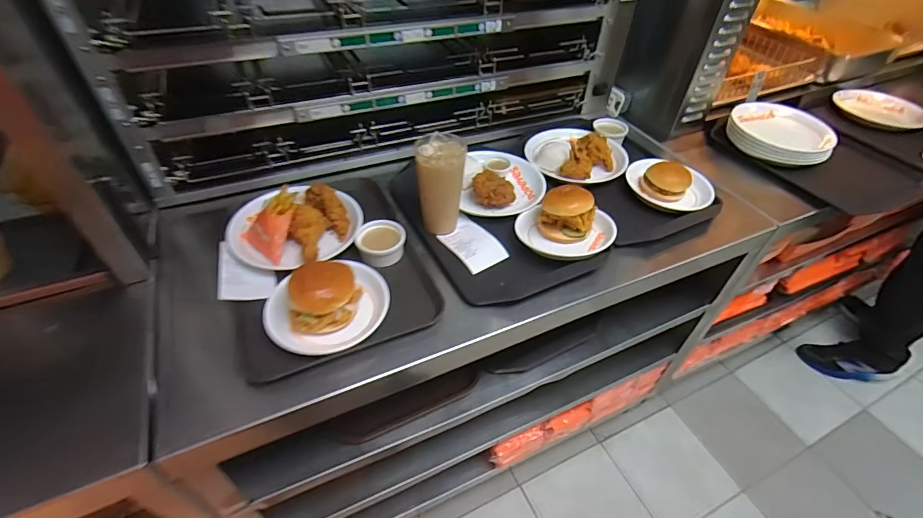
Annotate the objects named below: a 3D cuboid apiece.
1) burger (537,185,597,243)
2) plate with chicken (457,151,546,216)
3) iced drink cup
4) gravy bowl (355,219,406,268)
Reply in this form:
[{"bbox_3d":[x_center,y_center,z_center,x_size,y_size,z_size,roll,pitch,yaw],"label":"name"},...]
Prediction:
[{"bbox_3d":[0.187,-0.082,0.767,0.095,0.068,0.079,11,48,12],"label":"burger"},{"bbox_3d":[0.085,-0.160,0.863,0.158,0.050,0.172,-1,46,1],"label":"plate with chicken"},{"bbox_3d":[-0.032,-0.128,0.760,0.080,0.163,0.079,-3,46,-1],"label":"iced drink cup"},{"bbox_3d":[-0.137,-0.027,0.744,0.079,0.047,0.075,-1,46,1],"label":"gravy bowl"}]

